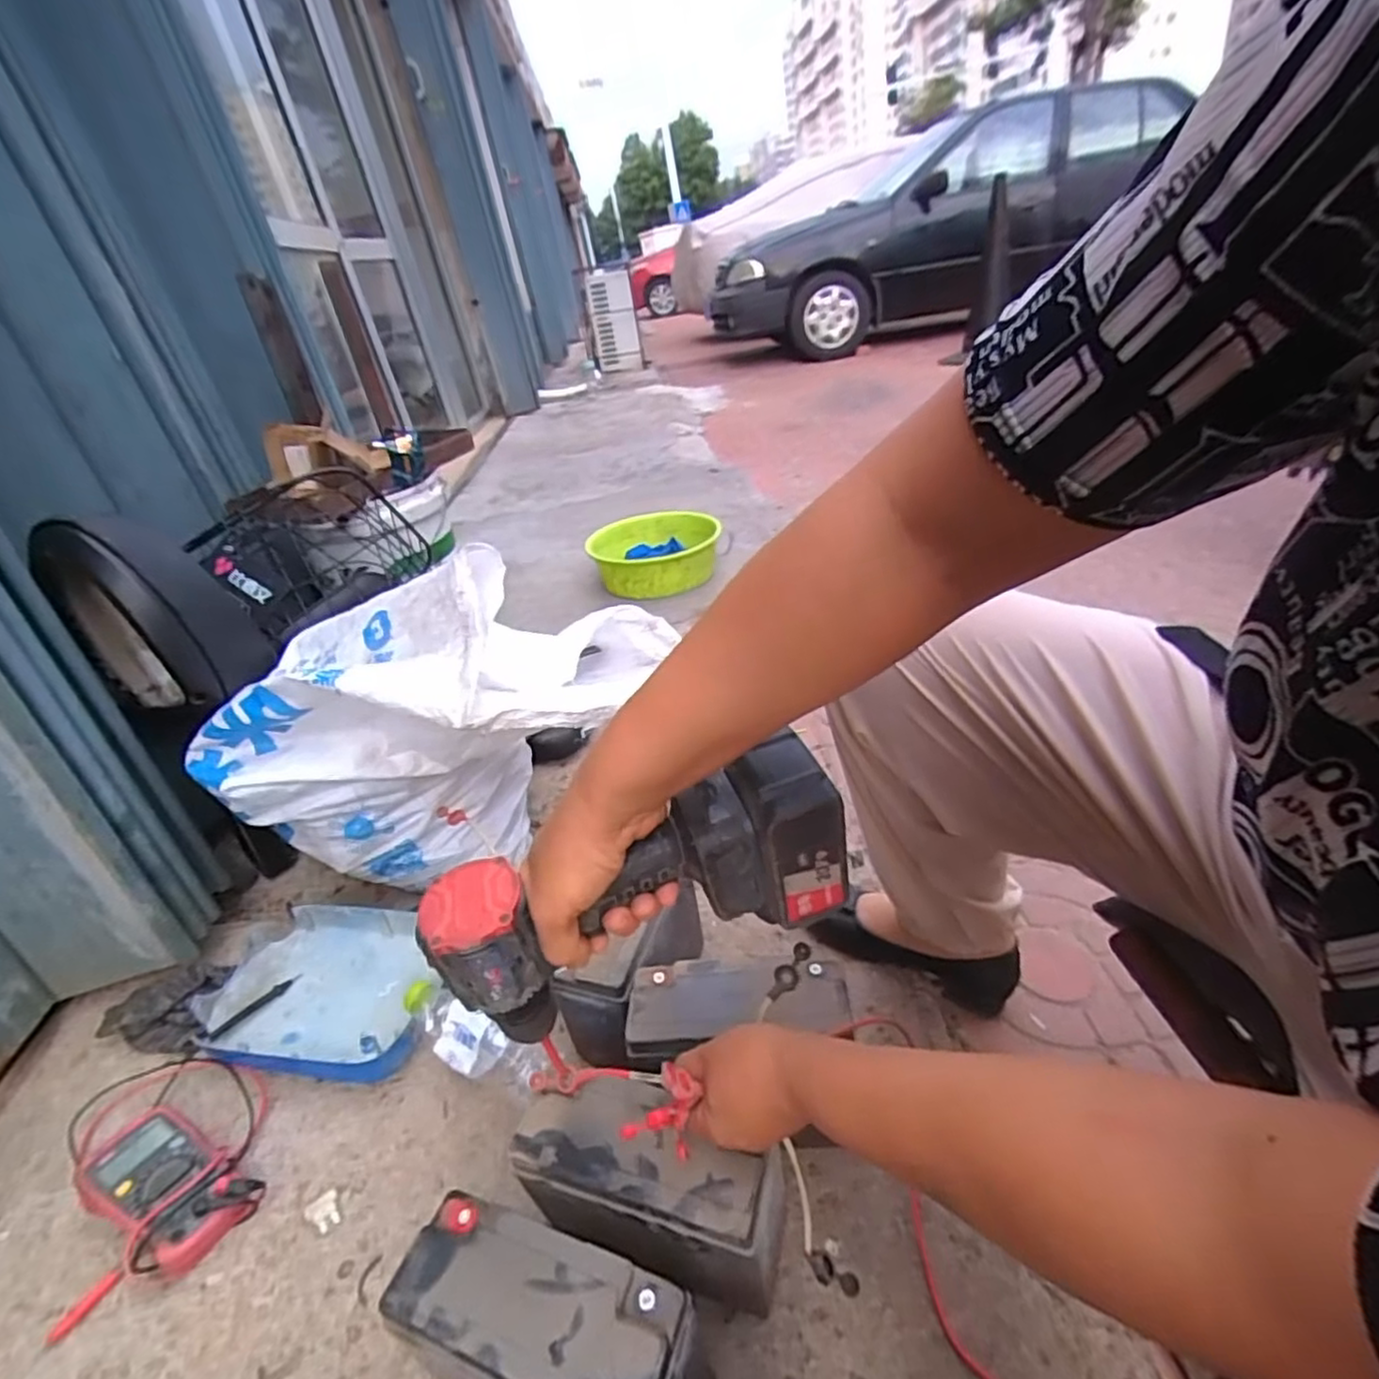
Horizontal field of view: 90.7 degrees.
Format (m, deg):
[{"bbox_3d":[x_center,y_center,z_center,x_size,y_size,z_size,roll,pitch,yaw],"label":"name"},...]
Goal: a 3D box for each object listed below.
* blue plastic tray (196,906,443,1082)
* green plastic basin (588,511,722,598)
[{"bbox_3d":[-0.394,0.334,0.748,0.243,0.061,0.186,0,31,7],"label":"blue plastic tray"},{"bbox_3d":[-0.080,-0.334,1.668,0.313,0.099,0.312,-9,32,6],"label":"green plastic basin"}]

